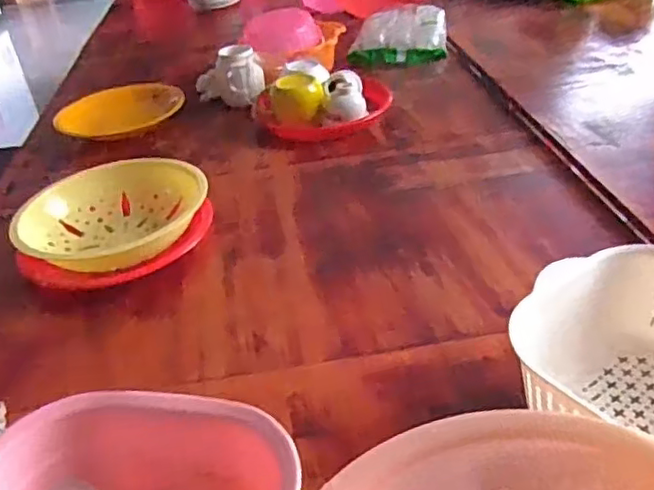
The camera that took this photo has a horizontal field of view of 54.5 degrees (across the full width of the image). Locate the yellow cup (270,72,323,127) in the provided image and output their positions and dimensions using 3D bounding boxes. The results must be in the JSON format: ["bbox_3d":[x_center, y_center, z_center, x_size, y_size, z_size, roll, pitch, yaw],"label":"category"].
[{"bbox_3d":[-0.052,-0.253,1.131,0.095,0.083,0.070,-8,34,-2],"label":"yellow cup"}]

